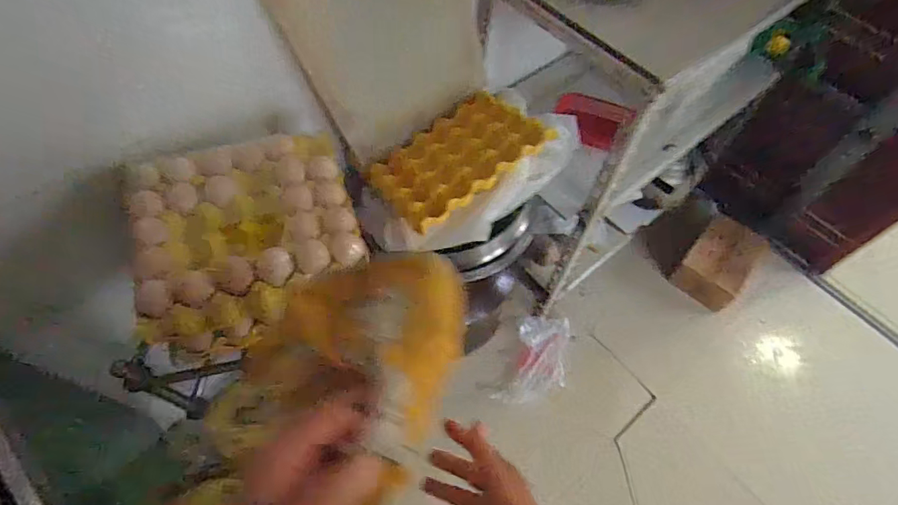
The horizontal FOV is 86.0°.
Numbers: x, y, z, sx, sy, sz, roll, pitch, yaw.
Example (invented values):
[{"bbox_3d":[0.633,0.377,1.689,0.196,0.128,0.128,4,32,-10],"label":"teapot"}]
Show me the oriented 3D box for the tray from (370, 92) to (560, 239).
[{"bbox_3d":[0.017,-0.174,0.849,0.283,0.049,0.208,-38,51,-6],"label":"tray"}]

